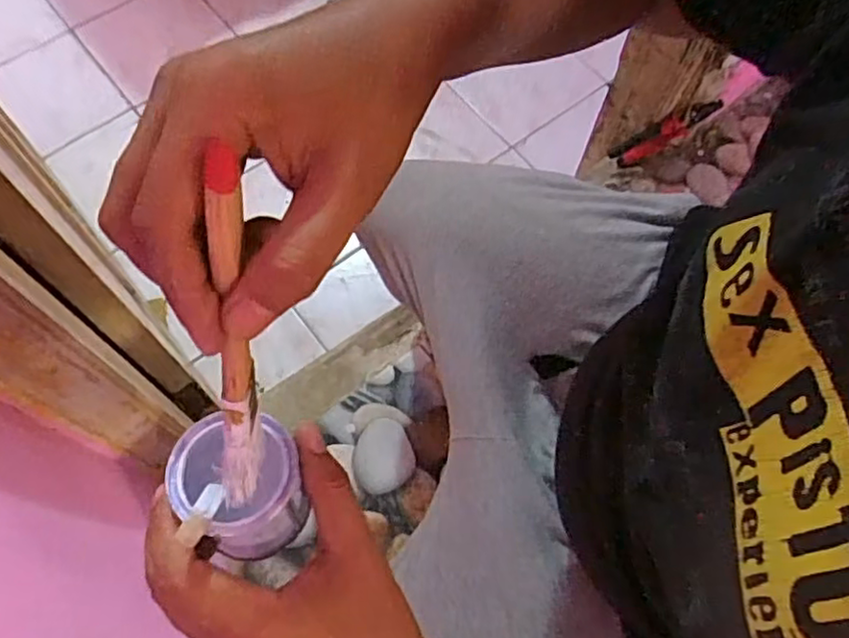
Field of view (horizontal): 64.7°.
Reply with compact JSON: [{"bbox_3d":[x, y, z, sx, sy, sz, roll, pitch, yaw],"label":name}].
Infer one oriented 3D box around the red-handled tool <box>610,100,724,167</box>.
[{"bbox_3d":[0.372,-0.287,1.037,0.169,0.050,0.020,-27,64,29],"label":"red-handled tool"}]

